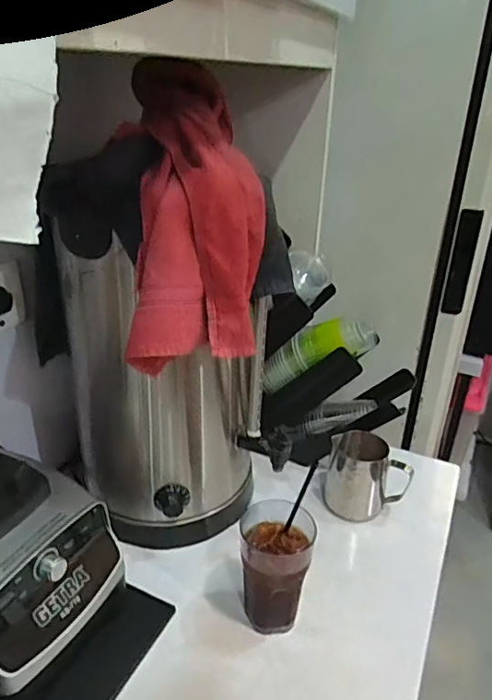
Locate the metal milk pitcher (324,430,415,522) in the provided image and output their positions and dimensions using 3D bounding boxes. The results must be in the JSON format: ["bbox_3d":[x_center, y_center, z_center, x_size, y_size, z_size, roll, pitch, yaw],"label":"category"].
[{"bbox_3d":[0.182,0.189,0.816,0.106,0.115,0.079,0,27,-9],"label":"metal milk pitcher"}]

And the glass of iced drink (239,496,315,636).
[{"bbox_3d":[0.032,0.263,0.638,0.081,0.165,0.083,10,27,10],"label":"glass of iced drink"}]

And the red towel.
[{"bbox_3d":[-0.055,-0.158,0.582,0.144,0.346,0.097,-1,-16,-11],"label":"red towel"}]

